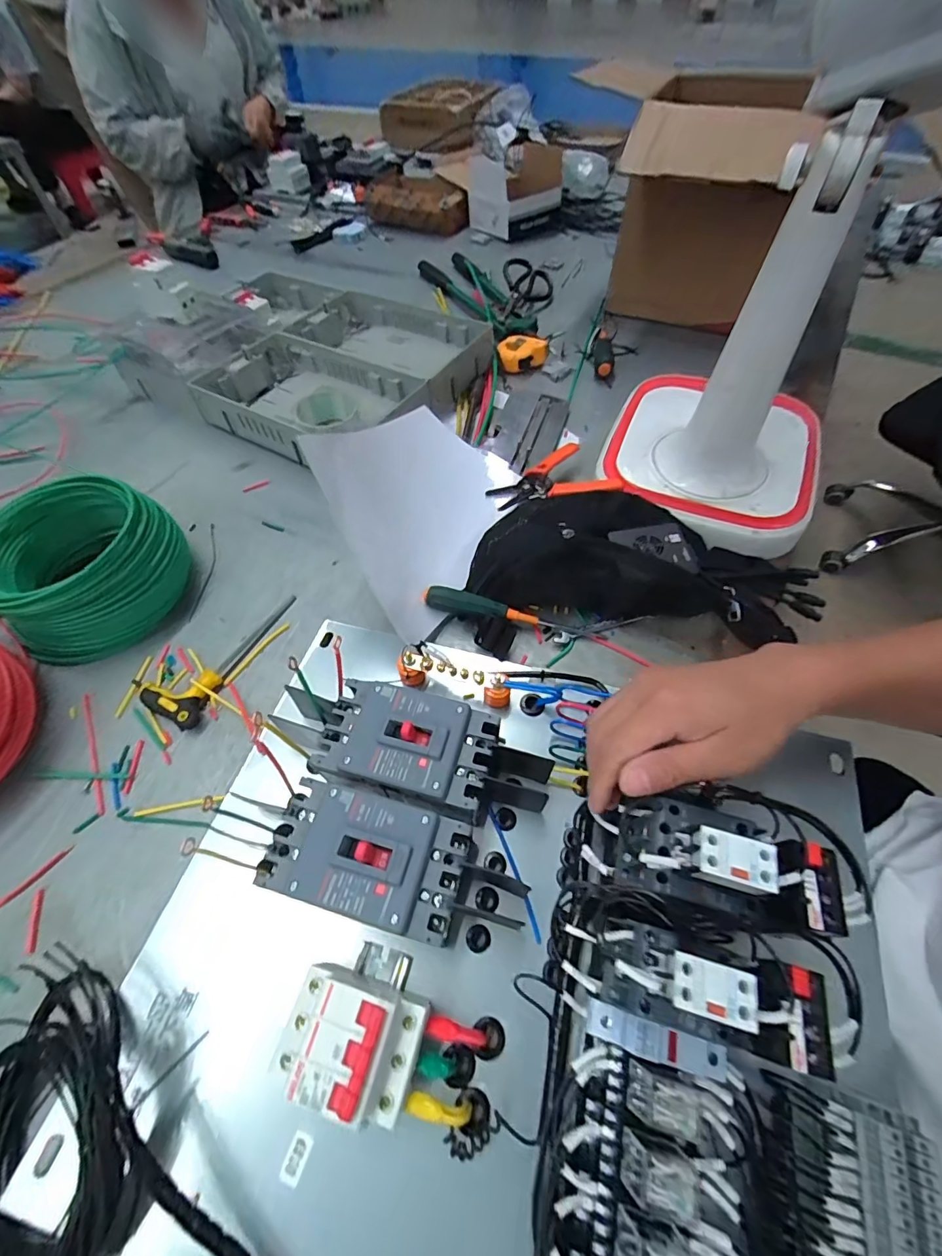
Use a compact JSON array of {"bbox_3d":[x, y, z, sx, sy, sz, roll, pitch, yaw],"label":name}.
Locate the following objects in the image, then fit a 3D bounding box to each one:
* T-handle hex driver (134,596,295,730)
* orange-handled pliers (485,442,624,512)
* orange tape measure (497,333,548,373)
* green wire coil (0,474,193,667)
[{"bbox_3d":[-0.269,0.017,0.498,0.084,0.020,0.169,22,60,15],"label":"T-handle hex driver"},{"bbox_3d":[0.096,-0.180,0.578,0.141,0.017,0.107,-25,57,-11],"label":"orange-handled pliers"},{"bbox_3d":[0.085,-0.452,0.779,0.082,0.034,0.056,3,56,7],"label":"orange tape measure"},{"bbox_3d":[-0.405,-0.065,0.504,0.147,0.105,0.191,33,64,21],"label":"green wire coil"}]

